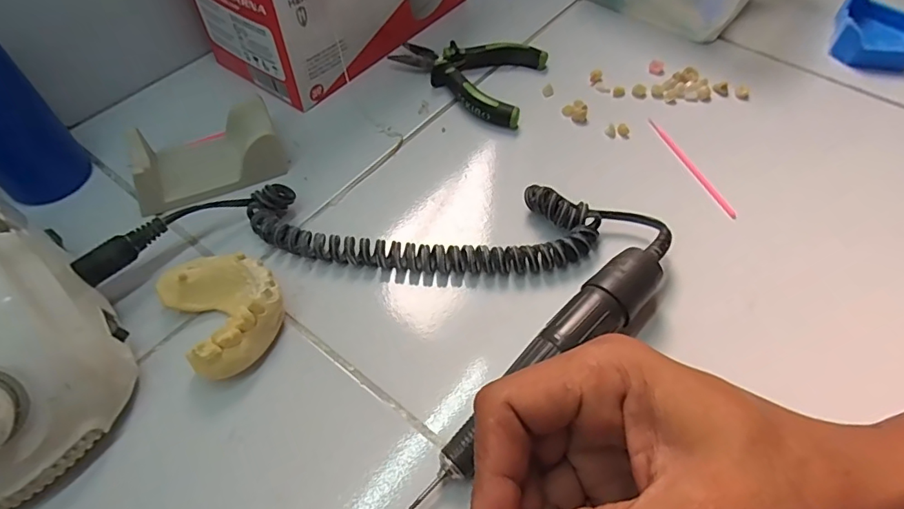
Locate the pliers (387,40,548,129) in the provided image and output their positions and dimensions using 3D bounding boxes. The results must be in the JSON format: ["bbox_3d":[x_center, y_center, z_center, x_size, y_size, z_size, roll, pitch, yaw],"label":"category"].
[{"bbox_3d":[0.009,-0.139,0.387,0.108,0.015,0.081,18,56,10],"label":"pliers"}]

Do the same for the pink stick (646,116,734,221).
[{"bbox_3d":[0.159,-0.060,0.339,0.005,0.007,0.093,-15,57,-13],"label":"pink stick"}]

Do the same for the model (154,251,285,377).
[{"bbox_3d":[-0.116,0.027,0.264,0.050,0.028,0.069,-31,62,-22],"label":"model"}]

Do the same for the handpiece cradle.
[{"bbox_3d":[-0.155,-0.063,0.322,0.088,0.031,0.050,-20,58,-16],"label":"handpiece cradle"}]

